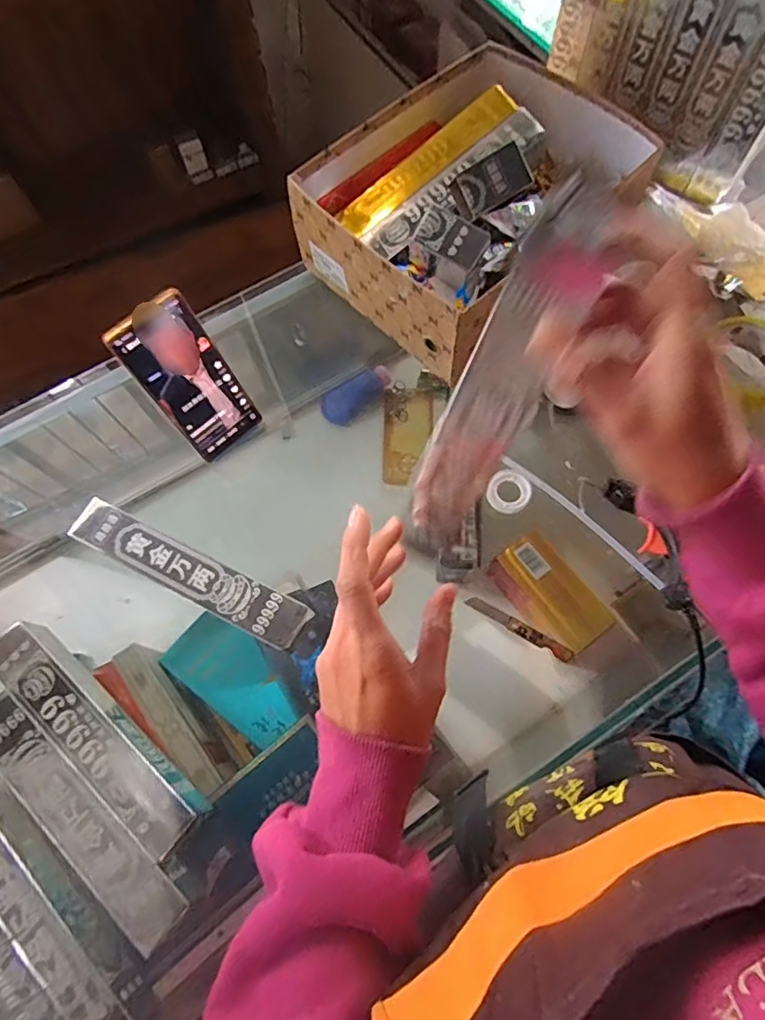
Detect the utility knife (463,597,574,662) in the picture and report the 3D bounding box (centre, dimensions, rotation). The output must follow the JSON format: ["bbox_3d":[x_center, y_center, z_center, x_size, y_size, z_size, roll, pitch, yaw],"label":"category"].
[{"bbox_3d":[0.123,0.106,0.489,0.100,0.009,0.012,30,74,12],"label":"utility knife"}]

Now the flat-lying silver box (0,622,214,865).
[{"bbox_3d":[-0.236,0.181,0.444,0.222,0.040,0.047,40,76,15],"label":"flat-lying silver box"}]

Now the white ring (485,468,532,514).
[{"bbox_3d":[0.124,-0.018,0.530,0.043,0.011,0.042,-1,70,2],"label":"white ring"}]

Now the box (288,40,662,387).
[{"bbox_3d":[0.087,-0.332,0.571,0.304,0.114,0.229,-41,74,-12],"label":"box"}]

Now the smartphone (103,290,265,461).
[{"bbox_3d":[-0.175,-0.117,0.501,0.073,0.154,0.012,-42,48,-12],"label":"smartphone"}]

